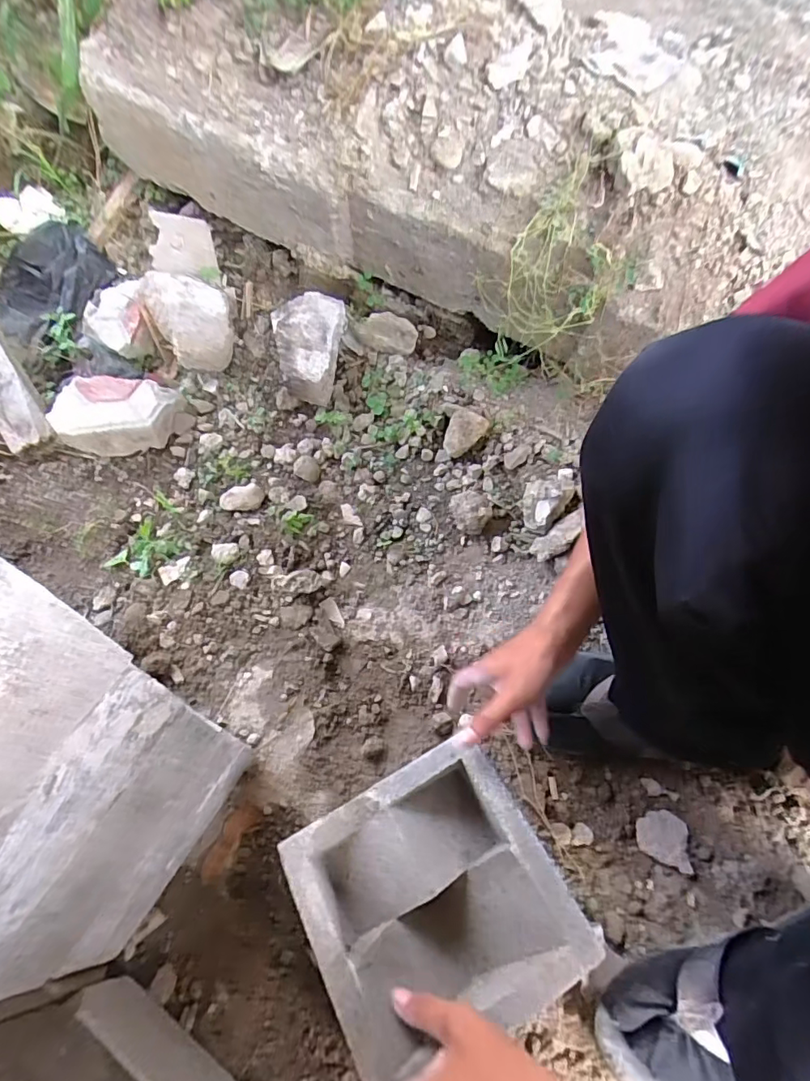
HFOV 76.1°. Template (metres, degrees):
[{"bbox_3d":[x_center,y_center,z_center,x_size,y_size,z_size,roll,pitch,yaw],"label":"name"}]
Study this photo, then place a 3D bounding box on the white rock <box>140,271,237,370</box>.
[{"bbox_3d":[-0.326,-0.345,0.800,0.113,0.092,0.133,-23,60,-14],"label":"white rock"}]

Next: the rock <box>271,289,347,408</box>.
[{"bbox_3d":[-0.139,-0.287,0.781,0.106,0.083,0.165,-6,58,-3],"label":"rock"}]

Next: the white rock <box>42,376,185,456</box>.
[{"bbox_3d":[-0.412,-0.180,0.749,0.160,0.063,0.095,-3,57,-2],"label":"white rock"}]

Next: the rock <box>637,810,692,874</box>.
[{"bbox_3d":[0.267,0.302,0.530,0.055,0.011,0.047,23,60,14],"label":"rock"}]

